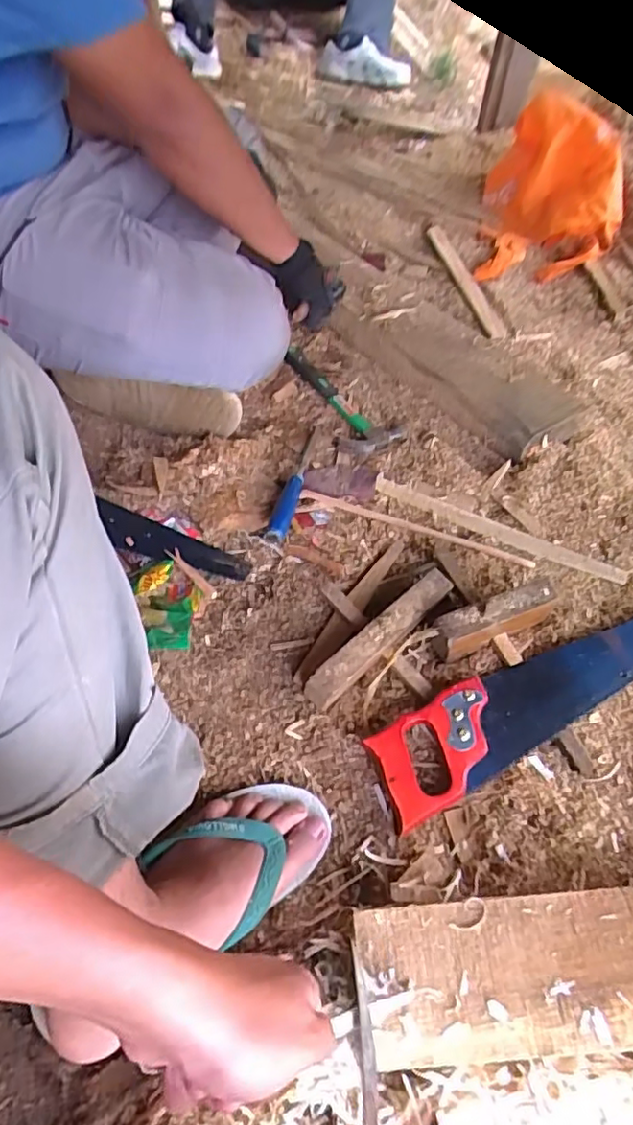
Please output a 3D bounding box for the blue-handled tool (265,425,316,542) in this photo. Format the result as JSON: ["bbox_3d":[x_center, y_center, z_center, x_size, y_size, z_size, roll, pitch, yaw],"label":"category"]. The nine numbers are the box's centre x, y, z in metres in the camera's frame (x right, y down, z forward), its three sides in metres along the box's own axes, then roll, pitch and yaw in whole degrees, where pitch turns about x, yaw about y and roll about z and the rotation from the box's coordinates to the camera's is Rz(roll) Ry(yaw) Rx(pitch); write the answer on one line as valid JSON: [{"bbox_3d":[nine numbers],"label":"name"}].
[{"bbox_3d":[-0.026,-0.110,0.789,0.025,0.026,0.210,10,53,10],"label":"blue-handled tool"}]

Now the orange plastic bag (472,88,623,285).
[{"bbox_3d":[0.454,-0.719,1.188,0.251,0.179,0.452,11,53,11],"label":"orange plastic bag"}]

